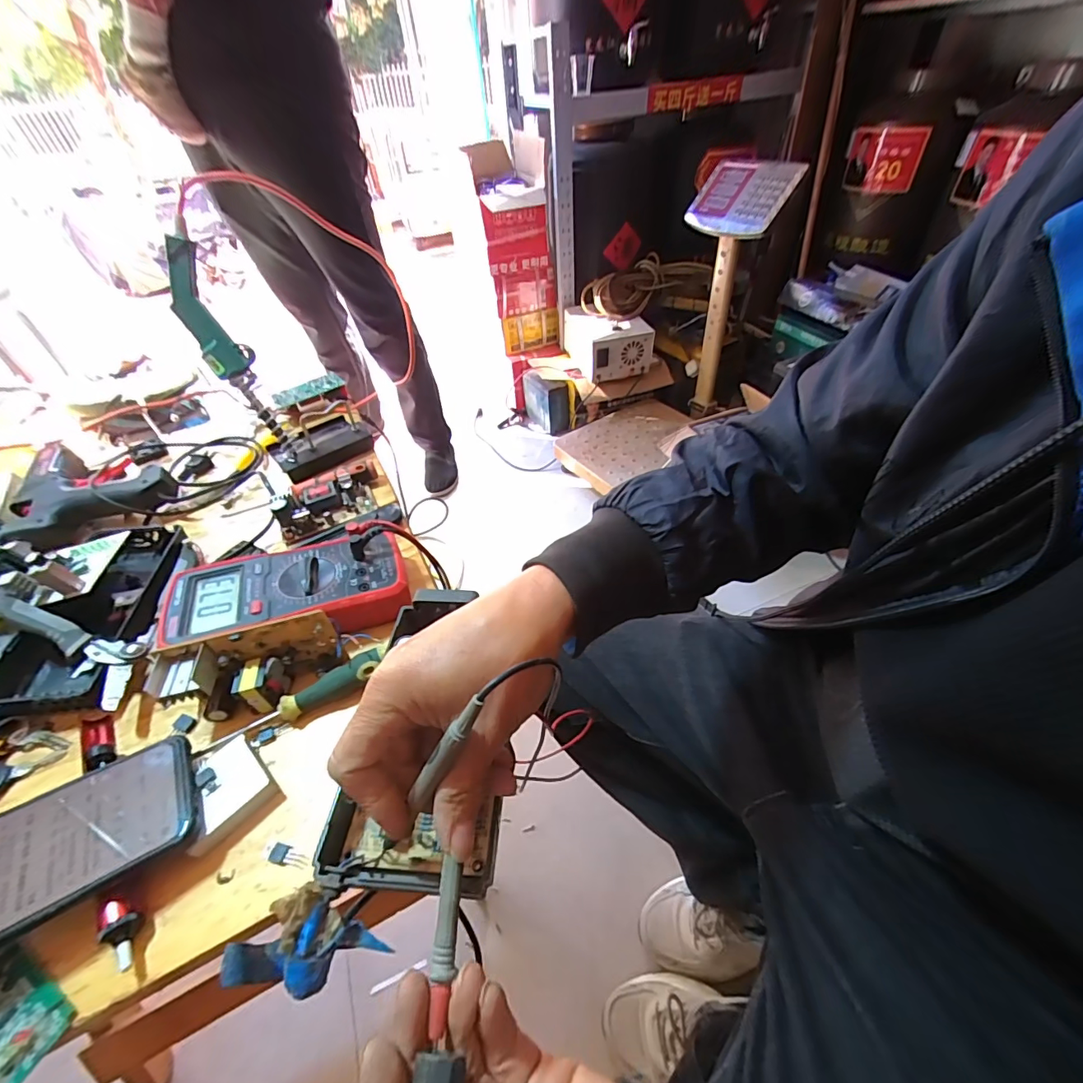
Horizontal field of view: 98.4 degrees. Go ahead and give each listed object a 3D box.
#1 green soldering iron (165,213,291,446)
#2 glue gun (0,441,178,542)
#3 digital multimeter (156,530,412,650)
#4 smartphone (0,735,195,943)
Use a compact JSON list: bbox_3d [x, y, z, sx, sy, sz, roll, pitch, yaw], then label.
[{"bbox_3d":[-0.329,-0.203,0.481,0.044,0.214,0.026,-28,22,-21],"label":"green soldering iron"},{"bbox_3d":[-0.506,-0.071,0.538,0.155,0.039,0.150,-21,47,-15],"label":"glue gun"},{"bbox_3d":[-0.206,0.044,0.392,0.182,0.044,0.099,-13,45,-7],"label":"digital multimeter"},{"bbox_3d":[-0.294,0.182,0.265,0.161,0.007,0.074,-22,47,-26],"label":"smartphone"}]

